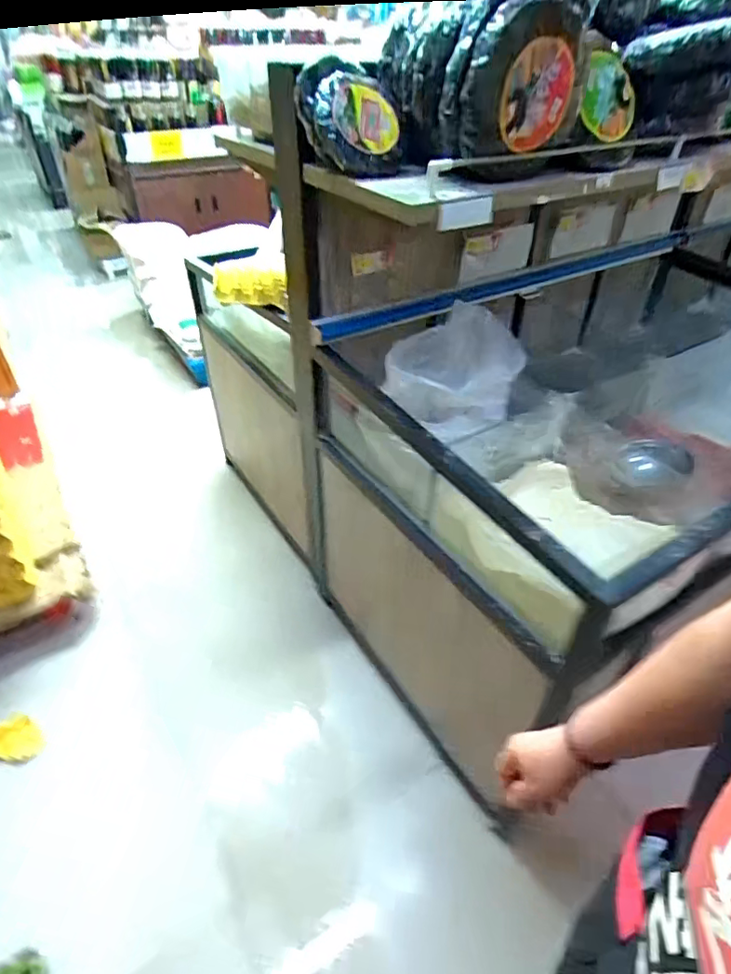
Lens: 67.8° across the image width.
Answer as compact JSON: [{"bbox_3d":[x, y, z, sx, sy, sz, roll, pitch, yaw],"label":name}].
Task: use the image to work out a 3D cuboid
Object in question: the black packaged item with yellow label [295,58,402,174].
[{"bbox_3d":[-0.022,-0.550,0.810,0.156,0.130,0.097,-3,40,-4],"label":"black packaged item with yellow label"}]

